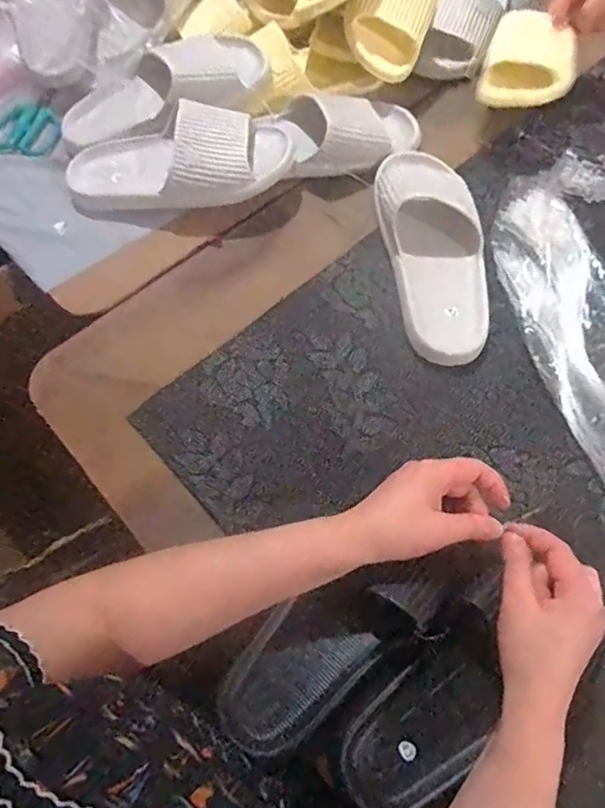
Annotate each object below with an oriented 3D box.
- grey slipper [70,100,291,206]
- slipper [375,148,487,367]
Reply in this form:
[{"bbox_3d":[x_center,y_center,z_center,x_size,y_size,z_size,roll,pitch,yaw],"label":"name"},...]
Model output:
[{"bbox_3d":[-0.143,-0.280,0.661,0.259,0.071,0.097,-4,65,-2],"label":"grey slipper"},{"bbox_3d":[0.139,-0.181,0.625,0.108,0.066,0.273,-1,65,0],"label":"slipper"}]

